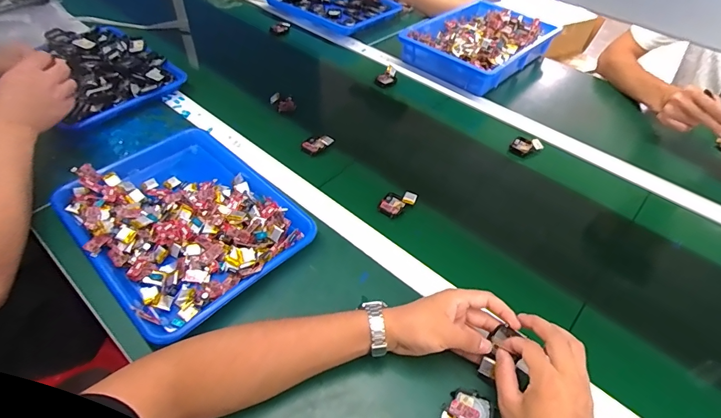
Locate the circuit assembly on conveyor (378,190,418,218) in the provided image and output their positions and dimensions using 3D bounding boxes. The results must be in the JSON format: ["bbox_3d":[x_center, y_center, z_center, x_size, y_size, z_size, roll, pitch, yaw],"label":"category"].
[{"bbox_3d":[0.060,-0.009,0.640,0.047,0.015,0.056,24,48,19],"label":"circuit assembly on conveyor"}]

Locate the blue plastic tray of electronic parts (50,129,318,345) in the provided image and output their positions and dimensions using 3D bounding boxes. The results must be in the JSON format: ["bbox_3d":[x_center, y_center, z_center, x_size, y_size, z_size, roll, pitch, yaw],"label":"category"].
[{"bbox_3d":[-0.257,0.010,0.595,0.337,0.049,0.268,35,53,27],"label":"blue plastic tray of electronic parts"}]

